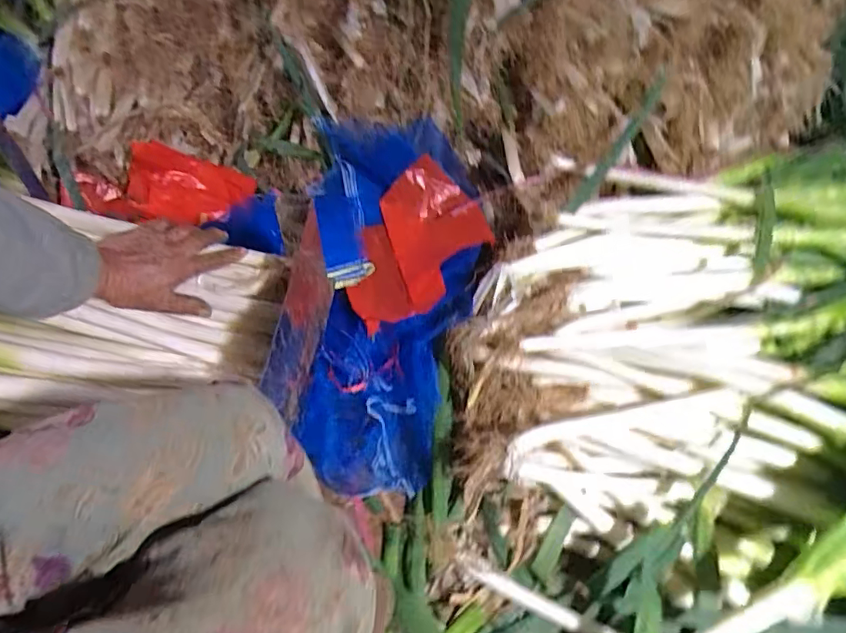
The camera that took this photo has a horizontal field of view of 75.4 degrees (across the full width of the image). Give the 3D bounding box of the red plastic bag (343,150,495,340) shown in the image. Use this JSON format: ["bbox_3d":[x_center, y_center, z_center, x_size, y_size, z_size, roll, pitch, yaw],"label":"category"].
[{"bbox_3d":[-0.017,-0.105,0.890,0.186,0.045,0.267,39,92,21],"label":"red plastic bag"}]

